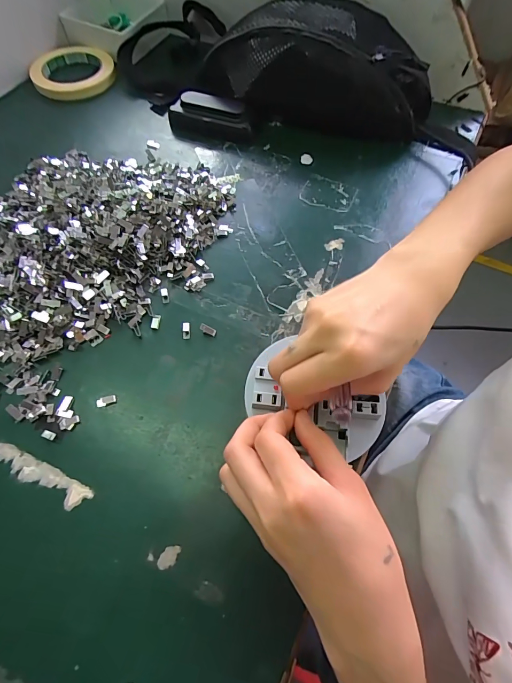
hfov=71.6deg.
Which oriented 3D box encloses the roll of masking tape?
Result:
[{"bbox_3d":[-0.248,-0.370,0.486,0.106,0.022,0.101,-12,63,-7],"label":"roll of masking tape"}]

